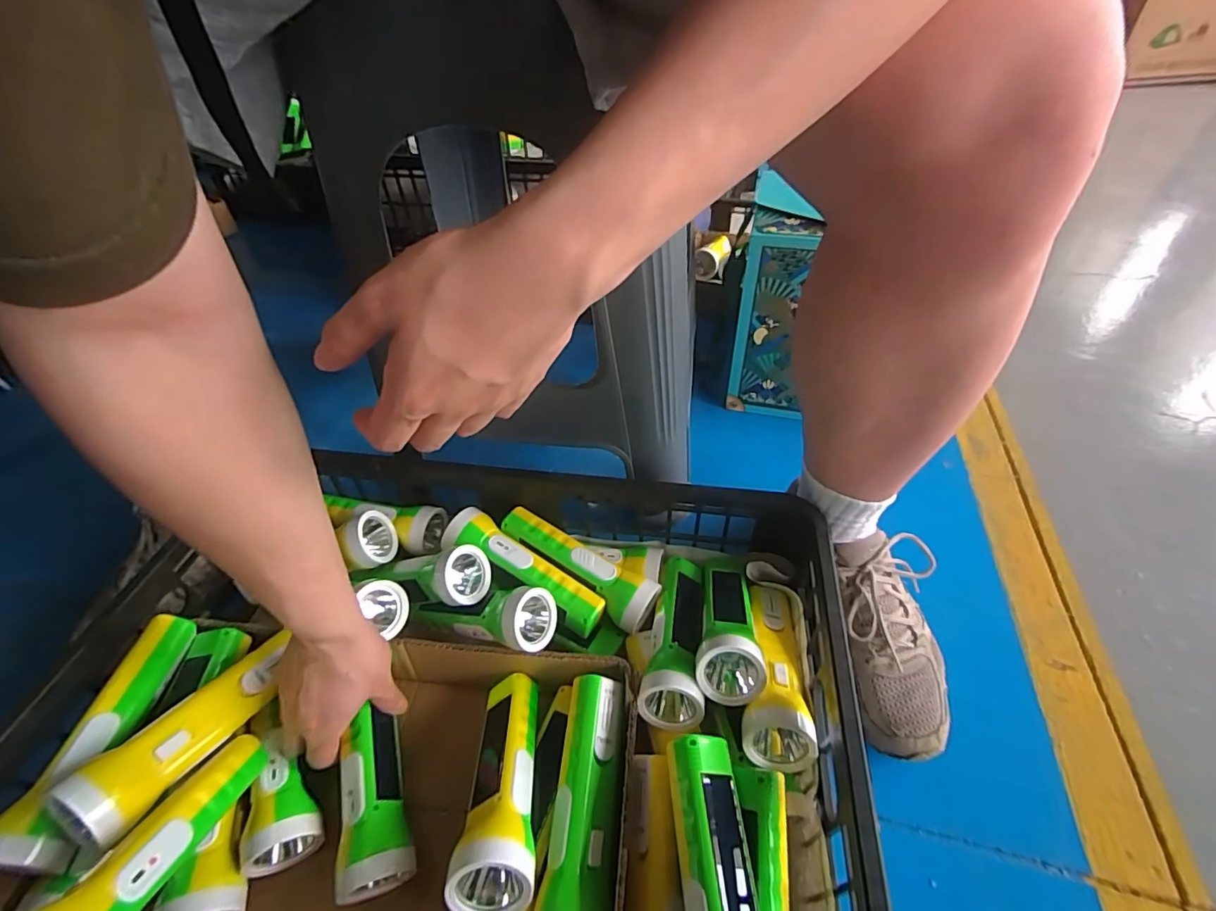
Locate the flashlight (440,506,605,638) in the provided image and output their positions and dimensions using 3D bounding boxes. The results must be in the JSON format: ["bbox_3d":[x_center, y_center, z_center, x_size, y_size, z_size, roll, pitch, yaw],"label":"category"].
[{"bbox_3d":[-0.084,0.114,0.502,0.171,0.042,0.041,32,54,13],"label":"flashlight"}]

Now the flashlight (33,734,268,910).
[{"bbox_3d":[-0.272,0.235,0.314,0.045,0.045,0.164,-2,11,2],"label":"flashlight"}]

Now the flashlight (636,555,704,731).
[{"bbox_3d":[0.062,0.156,0.472,0.047,0.044,0.167,6,27,8],"label":"flashlight"}]

